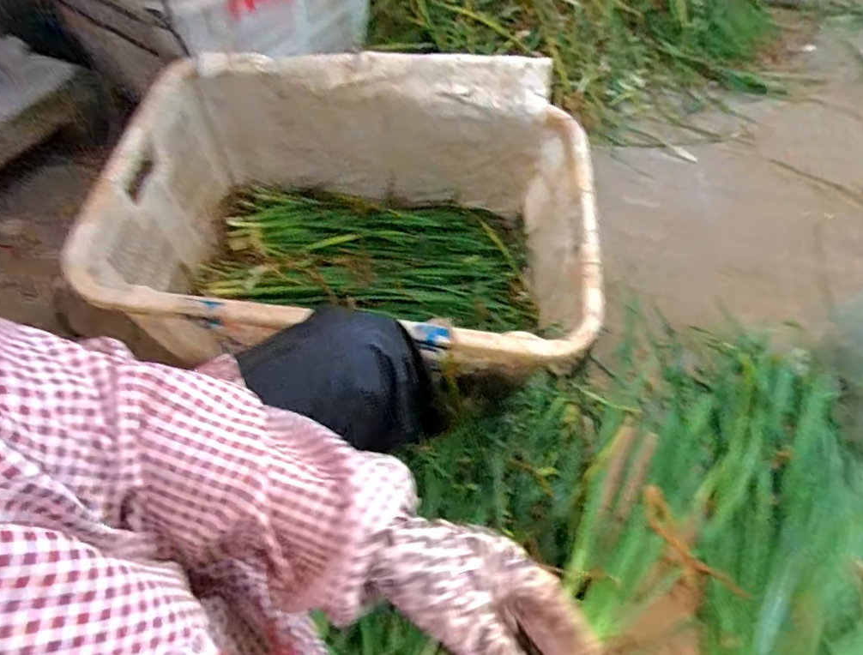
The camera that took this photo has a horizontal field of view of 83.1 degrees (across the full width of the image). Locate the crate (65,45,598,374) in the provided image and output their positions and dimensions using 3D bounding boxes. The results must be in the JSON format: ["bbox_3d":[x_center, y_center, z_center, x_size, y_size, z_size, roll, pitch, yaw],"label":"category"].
[{"bbox_3d":[-0.117,-0.153,0.805,0.693,0.300,0.499,4,61,-4],"label":"crate"}]

